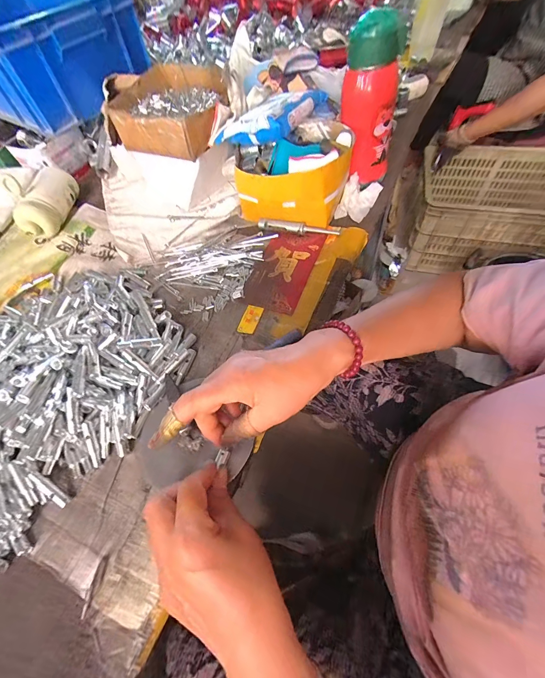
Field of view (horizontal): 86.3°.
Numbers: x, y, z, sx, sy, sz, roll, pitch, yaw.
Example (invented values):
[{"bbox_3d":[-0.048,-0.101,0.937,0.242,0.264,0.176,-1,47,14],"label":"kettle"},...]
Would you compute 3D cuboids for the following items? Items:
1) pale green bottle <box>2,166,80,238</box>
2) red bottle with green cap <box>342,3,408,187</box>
[{"bbox_3d":[-0.426,-0.263,0.540,0.069,0.082,0.150,-6,59,3],"label":"pale green bottle"},{"bbox_3d":[0.147,-0.337,0.430,0.063,0.202,0.065,-26,44,-12],"label":"red bottle with green cap"}]

